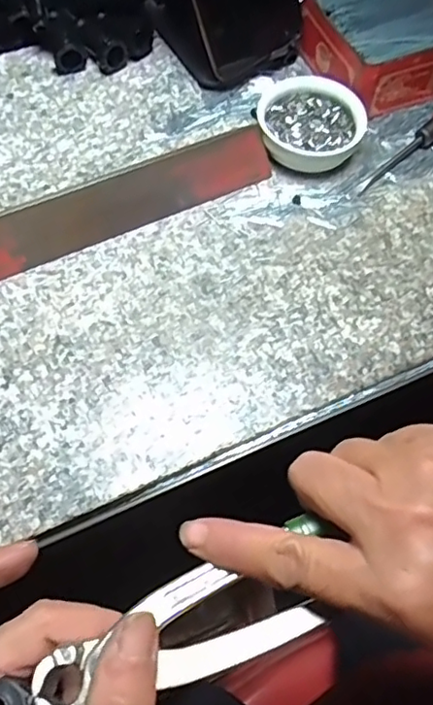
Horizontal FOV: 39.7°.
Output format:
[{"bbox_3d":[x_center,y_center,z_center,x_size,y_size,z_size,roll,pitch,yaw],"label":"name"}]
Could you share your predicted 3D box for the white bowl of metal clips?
[{"bbox_3d":[0.065,-0.157,0.416,0.070,0.026,0.068,1,64,-2],"label":"white bowl of metal clips"}]

